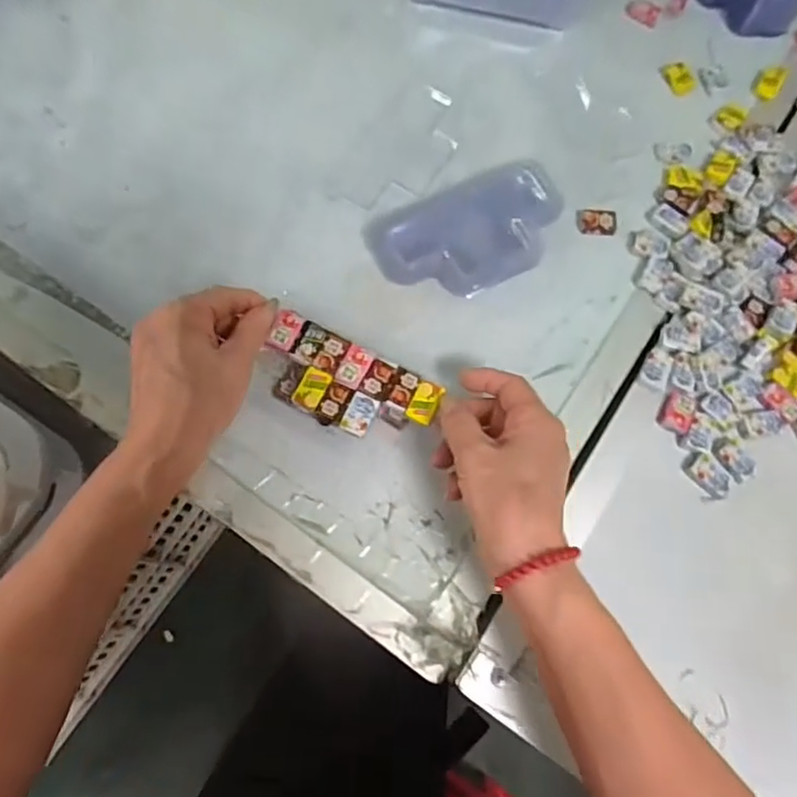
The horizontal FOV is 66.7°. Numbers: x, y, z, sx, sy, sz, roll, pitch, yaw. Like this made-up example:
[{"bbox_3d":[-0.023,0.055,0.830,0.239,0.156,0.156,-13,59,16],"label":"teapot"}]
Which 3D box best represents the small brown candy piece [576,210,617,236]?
[{"bbox_3d":[0.149,-0.133,0.453,0.028,0.009,0.022,2,72,-1],"label":"small brown candy piece"}]

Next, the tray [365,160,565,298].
[{"bbox_3d":[0.057,-0.123,0.441,0.146,0.013,0.088,-26,75,-10],"label":"tray"}]

